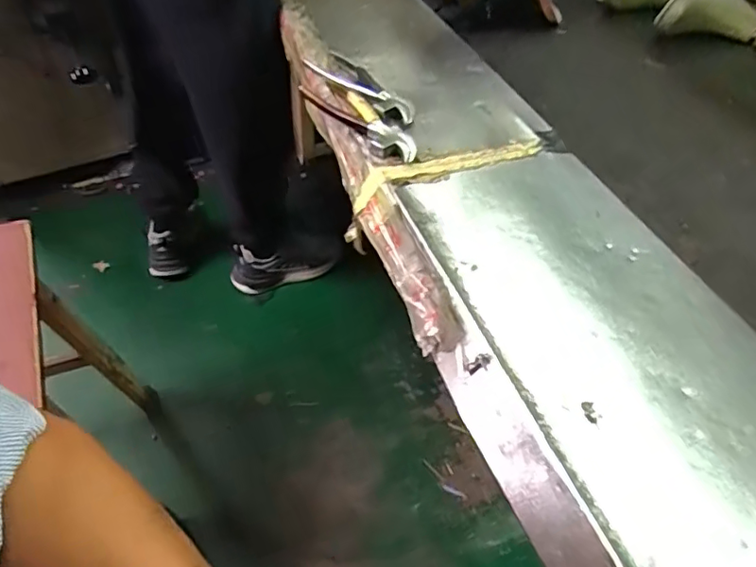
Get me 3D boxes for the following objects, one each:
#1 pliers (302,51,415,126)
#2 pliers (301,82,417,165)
[{"bbox_3d":[-0.014,-0.241,0.688,0.168,0.029,0.064,38,54,26],"label":"pliers"},{"bbox_3d":[-0.022,-0.190,0.643,0.050,0.021,0.176,-26,54,-27],"label":"pliers"}]

